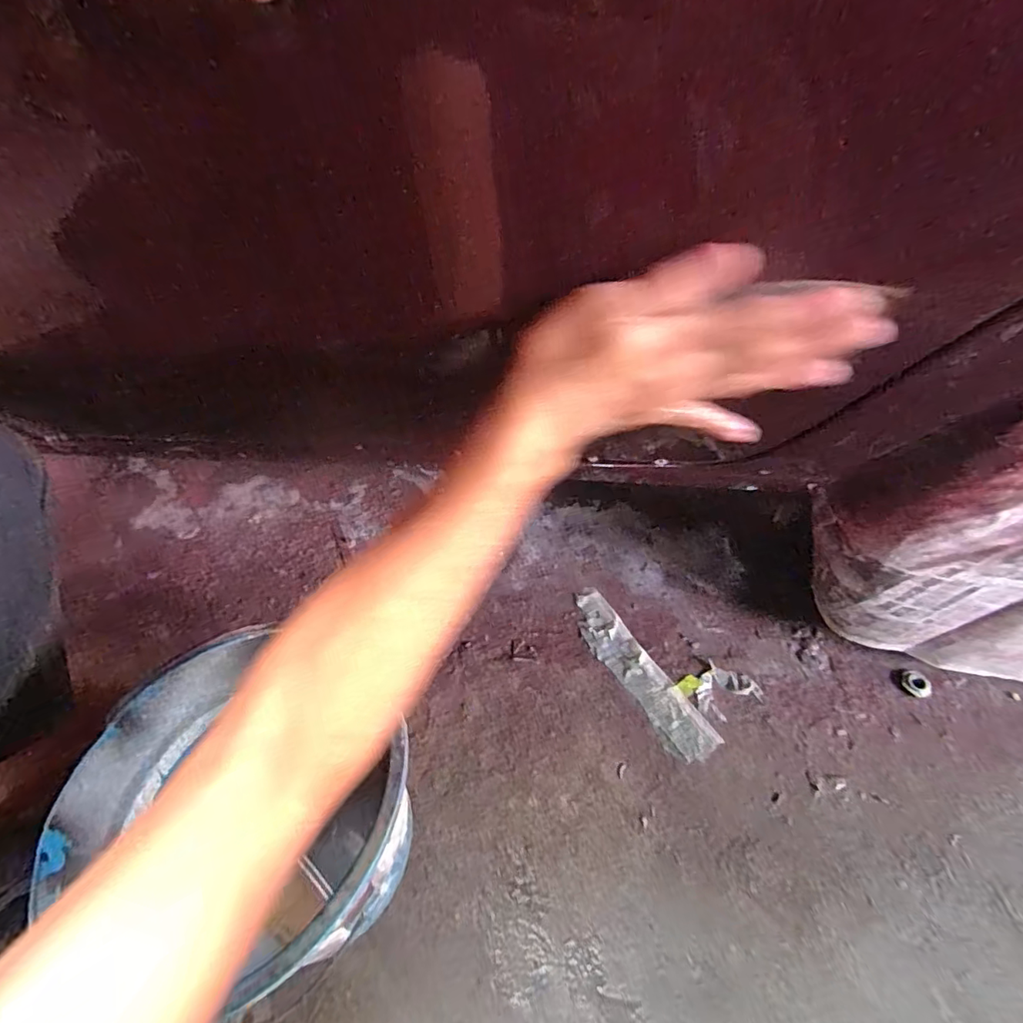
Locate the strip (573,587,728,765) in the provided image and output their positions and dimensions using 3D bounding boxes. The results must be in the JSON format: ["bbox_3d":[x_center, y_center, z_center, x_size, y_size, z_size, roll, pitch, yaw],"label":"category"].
[{"bbox_3d":[0.163,0.208,0.687,0.060,0.004,0.257,-26,52,-16],"label":"strip"}]

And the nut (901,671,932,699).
[{"bbox_3d":[0.505,0.215,0.643,0.031,0.007,0.033,-2,56,3],"label":"nut"}]

